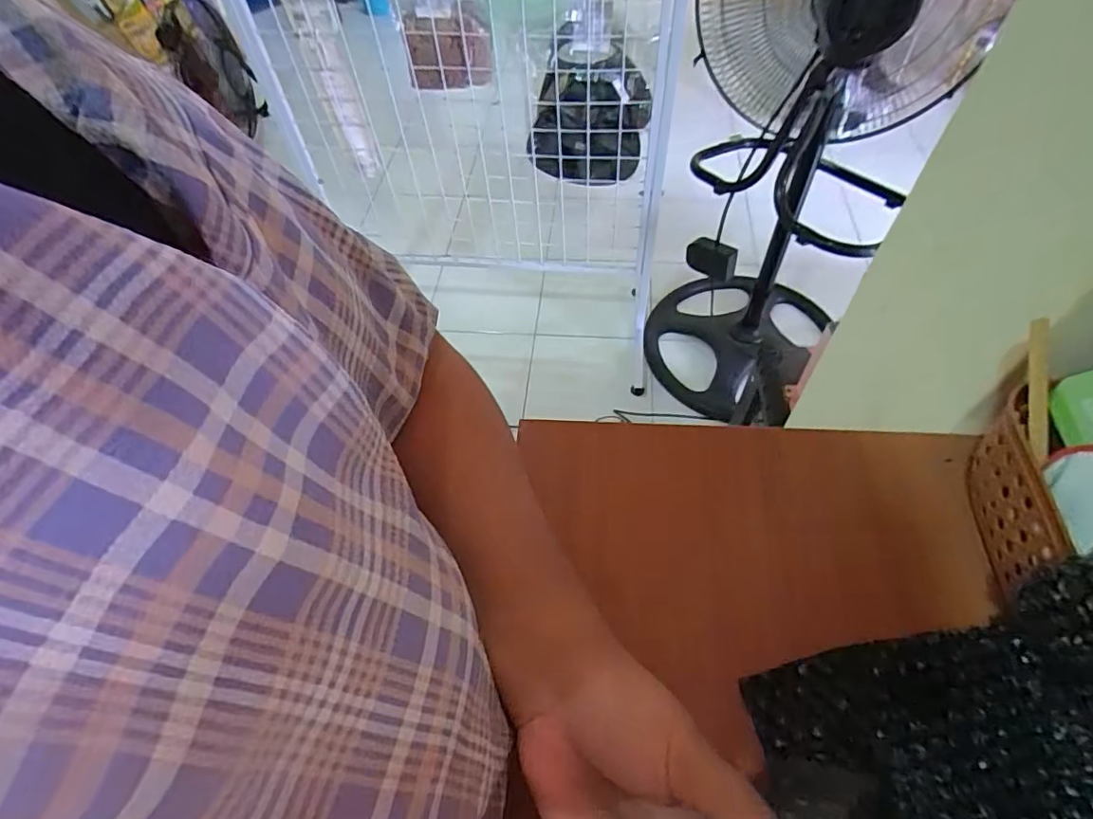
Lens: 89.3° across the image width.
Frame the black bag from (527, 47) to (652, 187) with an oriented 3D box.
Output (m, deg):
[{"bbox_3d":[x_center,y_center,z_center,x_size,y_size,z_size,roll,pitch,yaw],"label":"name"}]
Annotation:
[{"bbox_3d":[0.075,-0.510,1.005,0.207,0.221,0.070,-1,54,2],"label":"black bag"}]

